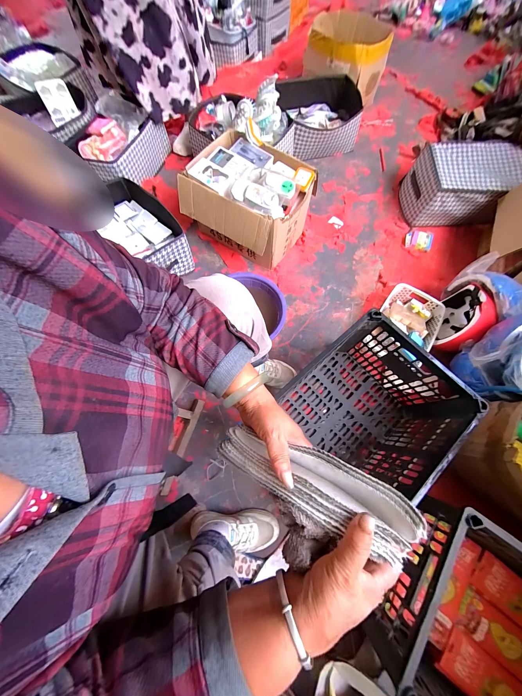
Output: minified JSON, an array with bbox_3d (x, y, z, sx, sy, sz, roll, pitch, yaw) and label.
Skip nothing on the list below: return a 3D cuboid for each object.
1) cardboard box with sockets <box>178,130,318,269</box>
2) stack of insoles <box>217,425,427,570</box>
[{"bbox_3d":[-0.049,-0.536,0.897,0.399,0.296,0.326,30,73,10],"label":"cardboard box with sockets"},{"bbox_3d":[0.050,0.156,0.278,0.230,0.056,0.066,8,68,32],"label":"stack of insoles"}]

